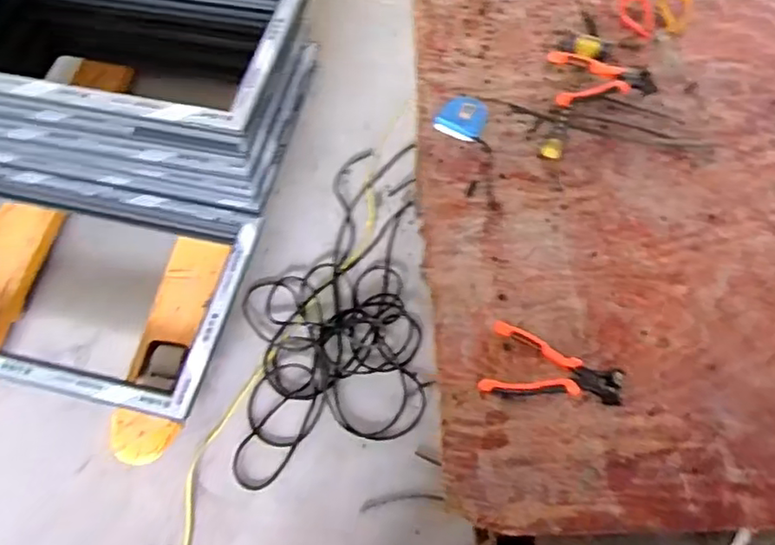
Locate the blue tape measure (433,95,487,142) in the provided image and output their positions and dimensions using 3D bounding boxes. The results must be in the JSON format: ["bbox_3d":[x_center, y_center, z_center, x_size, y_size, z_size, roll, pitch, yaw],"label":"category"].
[{"bbox_3d":[0.117,-0.244,0.982,0.075,0.026,0.083,18,64,10],"label":"blue tape measure"}]

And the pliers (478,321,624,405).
[{"bbox_3d":[0.205,0.128,0.782,0.162,0.032,0.094,18,64,10],"label":"pliers"}]

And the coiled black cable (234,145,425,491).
[{"bbox_3d":[-0.137,0.039,1.693,0.432,0.051,0.896,-2,63,0],"label":"coiled black cable"}]

